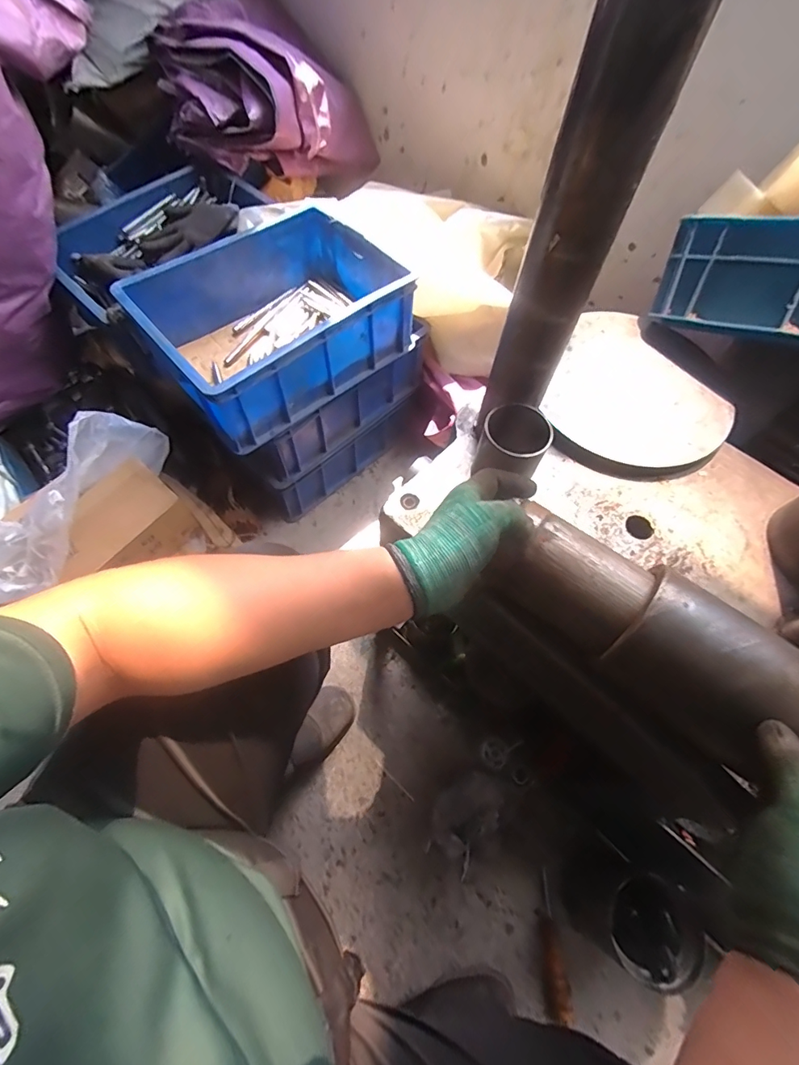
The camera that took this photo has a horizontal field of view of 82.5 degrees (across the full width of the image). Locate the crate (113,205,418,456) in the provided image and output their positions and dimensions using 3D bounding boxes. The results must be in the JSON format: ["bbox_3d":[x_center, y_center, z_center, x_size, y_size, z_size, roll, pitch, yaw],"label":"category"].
[{"bbox_3d":[-0.203,-0.363,0.774,0.403,0.144,0.289,-40,72,-20],"label":"crate"}]

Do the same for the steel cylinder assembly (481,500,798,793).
[{"bbox_3d":[0.212,0.091,0.382,0.242,0.081,0.099,34,66,20],"label":"steel cylinder assembly"}]

